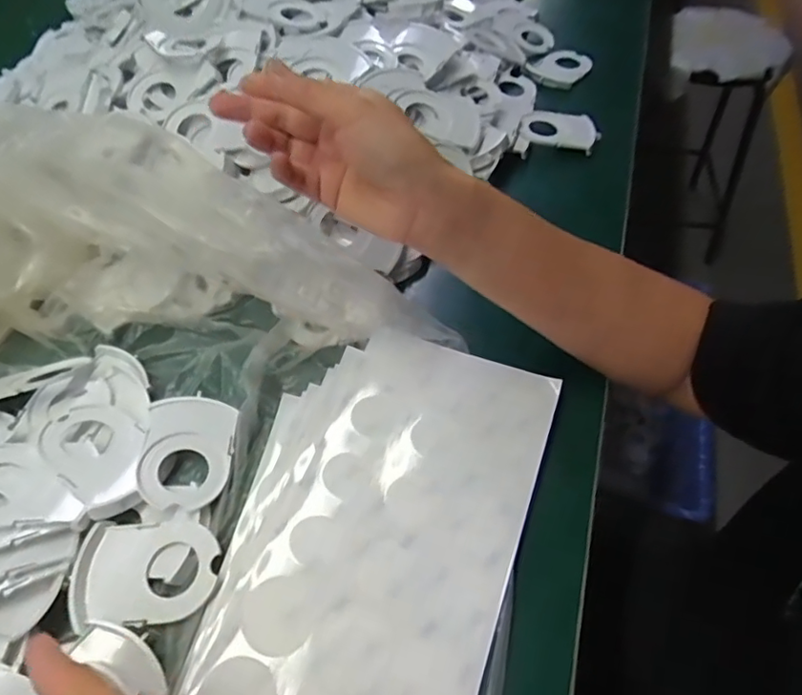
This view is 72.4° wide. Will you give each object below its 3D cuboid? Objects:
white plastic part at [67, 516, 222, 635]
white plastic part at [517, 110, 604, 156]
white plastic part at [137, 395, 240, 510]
[{"bbox_3d":[-0.146,0.127,0.313,0.078,0.007,0.055,-7,55,-4],"label":"white plastic part"},{"bbox_3d":[0.162,-0.222,0.558,0.078,0.007,0.052,13,65,5],"label":"white plastic part"},{"bbox_3d":[-0.135,0.065,0.350,0.053,0.009,0.074,-5,55,-3],"label":"white plastic part"}]

